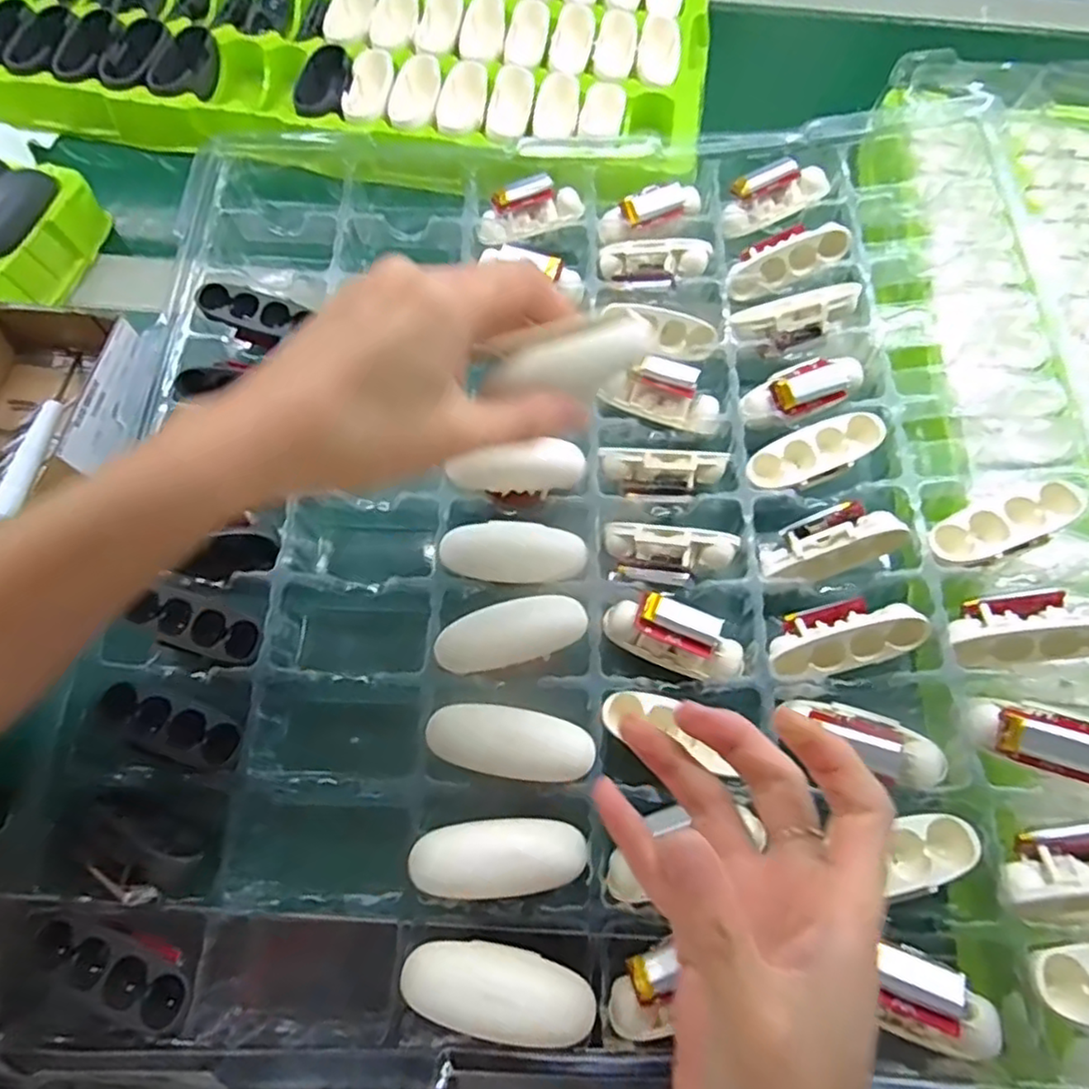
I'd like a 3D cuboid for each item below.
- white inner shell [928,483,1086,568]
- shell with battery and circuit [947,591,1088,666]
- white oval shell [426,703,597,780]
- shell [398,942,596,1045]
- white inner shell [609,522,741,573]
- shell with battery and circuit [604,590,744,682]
[{"bbox_3d":[0.197,-0.008,0.285,0.063,0.016,0.024,-18,68,-9],"label":"white inner shell"},{"bbox_3d":[0.197,0.032,0.267,0.061,0.016,0.028,-7,65,22],"label":"shell with battery and circuit"},{"bbox_3d":[-0.014,0.079,0.266,0.066,0.018,0.025,9,68,1],"label":"white oval shell"},{"bbox_3d":[-0.016,0.158,0.235,0.066,0.010,0.026,9,68,1],"label":"shell"},{"bbox_3d":[0.058,0.002,0.312,0.060,0.014,0.019,6,65,21],"label":"white inner shell"},{"bbox_3d":[0.058,0.041,0.295,0.060,0.020,0.025,26,69,8],"label":"shell with battery and circuit"}]

